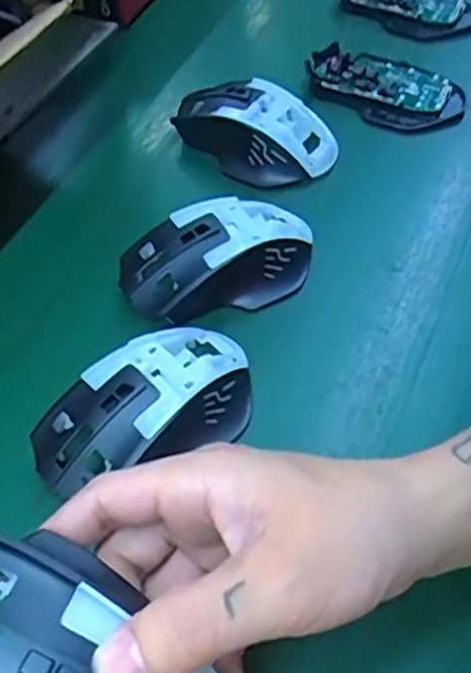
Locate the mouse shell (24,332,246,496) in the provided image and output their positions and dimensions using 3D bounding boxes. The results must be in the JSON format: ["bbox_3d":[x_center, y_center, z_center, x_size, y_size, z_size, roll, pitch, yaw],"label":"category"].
[{"bbox_3d":[-0.043,0.032,0.336,0.113,0.031,0.061,-28,57,-18],"label":"mouse shell"}]

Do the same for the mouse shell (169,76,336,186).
[{"bbox_3d":[0.010,-0.141,0.461,0.112,0.032,0.064,27,59,20],"label":"mouse shell"}]

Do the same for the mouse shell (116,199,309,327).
[{"bbox_3d":[-0.009,-0.047,0.392,0.111,0.033,0.064,-18,55,-11],"label":"mouse shell"}]

